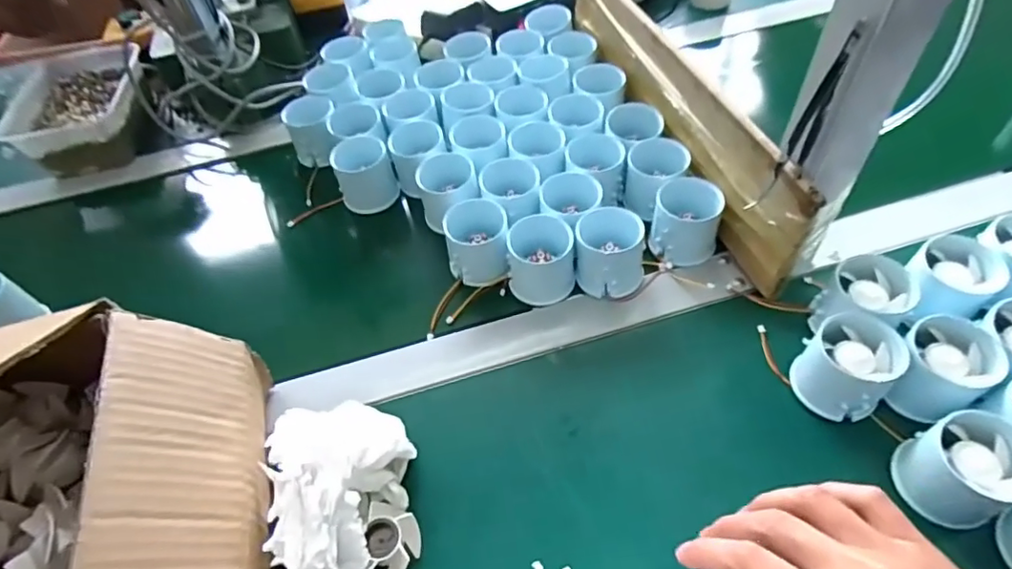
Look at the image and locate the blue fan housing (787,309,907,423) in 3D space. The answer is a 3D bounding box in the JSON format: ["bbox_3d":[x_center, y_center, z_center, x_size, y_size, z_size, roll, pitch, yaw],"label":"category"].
[{"bbox_3d":[0.224,0.055,0.373,0.052,0.047,0.051,-35,57,-20],"label":"blue fan housing"}]

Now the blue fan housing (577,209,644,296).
[{"bbox_3d":[0.082,-0.024,0.445,0.053,0.048,0.048,6,53,11],"label":"blue fan housing"}]

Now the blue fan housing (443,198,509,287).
[{"bbox_3d":[-0.023,-0.034,0.465,0.048,0.050,0.051,-3,52,4],"label":"blue fan housing"}]

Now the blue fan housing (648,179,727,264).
[{"bbox_3d":[0.150,-0.052,0.467,0.055,0.044,0.061,15,55,17],"label":"blue fan housing"}]

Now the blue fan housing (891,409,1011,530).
[{"bbox_3d":[0.263,0.106,0.325,0.057,0.042,0.051,-18,53,-8],"label":"blue fan housing"}]

